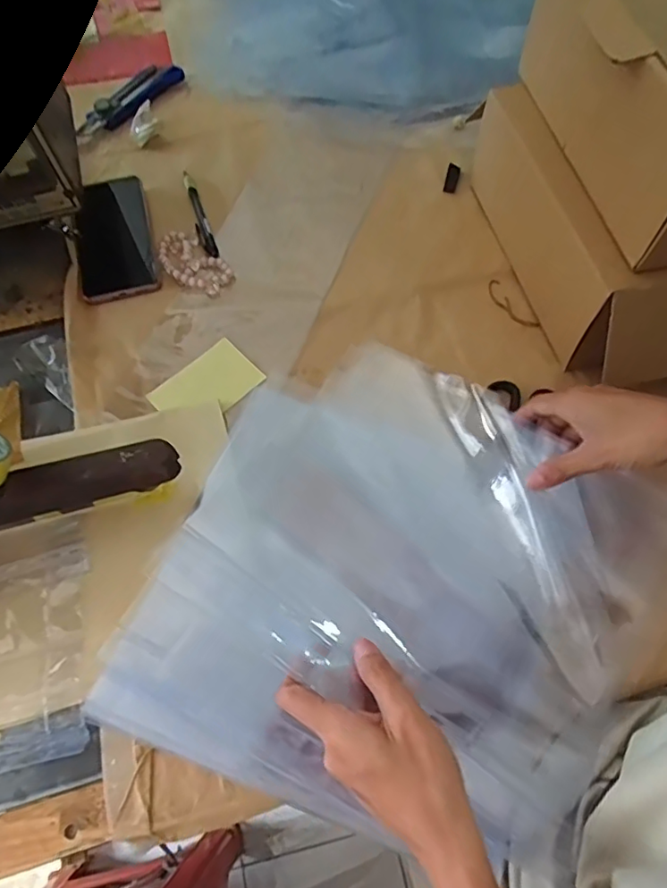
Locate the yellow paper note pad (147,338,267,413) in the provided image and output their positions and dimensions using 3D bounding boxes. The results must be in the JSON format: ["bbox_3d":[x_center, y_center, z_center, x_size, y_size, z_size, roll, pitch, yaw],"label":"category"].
[{"bbox_3d":[-0.115,-0.055,0.495,0.065,0.004,0.091,41,71,18],"label":"yellow paper note pad"}]

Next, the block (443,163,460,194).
[{"bbox_3d":[0.135,-0.301,0.613,0.015,0.004,0.050,12,65,7],"label":"block"}]

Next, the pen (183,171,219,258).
[{"bbox_3d":[-0.149,-0.253,0.598,0.016,0.008,0.130,-18,65,-8],"label":"pen"}]

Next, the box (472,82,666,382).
[{"bbox_3d":[0.297,-0.211,0.505,0.251,0.113,0.297,-14,65,-6],"label":"box"}]

